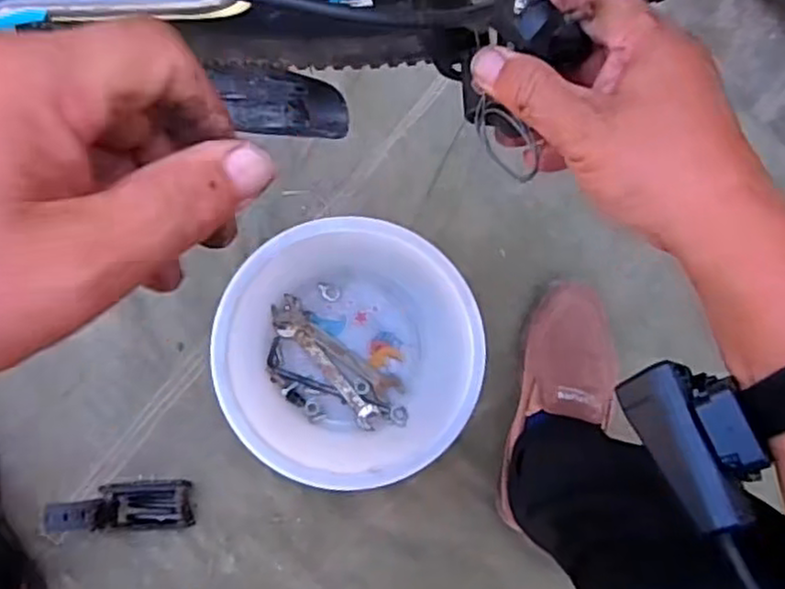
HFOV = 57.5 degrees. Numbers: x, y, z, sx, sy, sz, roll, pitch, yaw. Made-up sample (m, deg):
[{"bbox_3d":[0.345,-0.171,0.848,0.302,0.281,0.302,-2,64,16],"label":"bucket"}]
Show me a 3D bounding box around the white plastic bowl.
[{"bbox_3d":[-0.042,0.055,0.709,0.246,0.079,0.242,0,89,-4],"label":"white plastic bowl"}]

